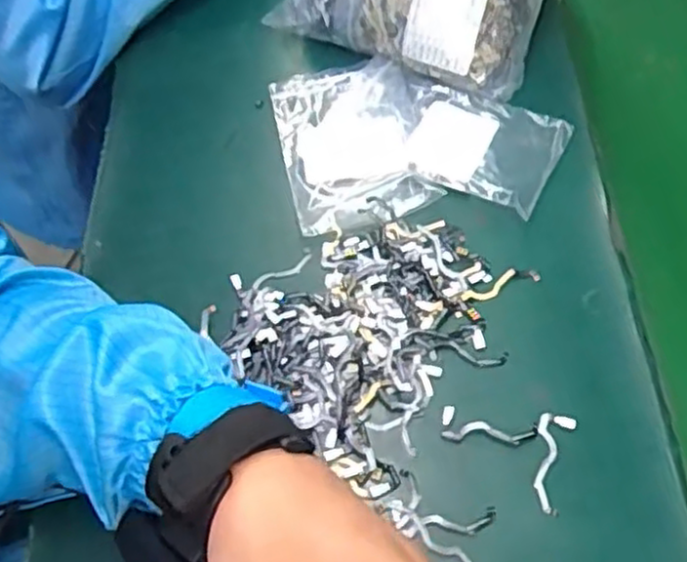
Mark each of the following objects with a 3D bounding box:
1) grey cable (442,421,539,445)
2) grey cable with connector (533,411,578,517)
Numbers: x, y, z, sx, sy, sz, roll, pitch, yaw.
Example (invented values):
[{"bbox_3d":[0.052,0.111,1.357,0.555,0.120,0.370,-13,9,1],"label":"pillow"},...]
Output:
[{"bbox_3d":[0.079,0.081,0.387,0.050,0.004,0.011,3,58,4],"label":"grey cable"},{"bbox_3d":[0.109,0.095,0.380,0.019,0.004,0.053,16,60,12],"label":"grey cable with connector"}]

